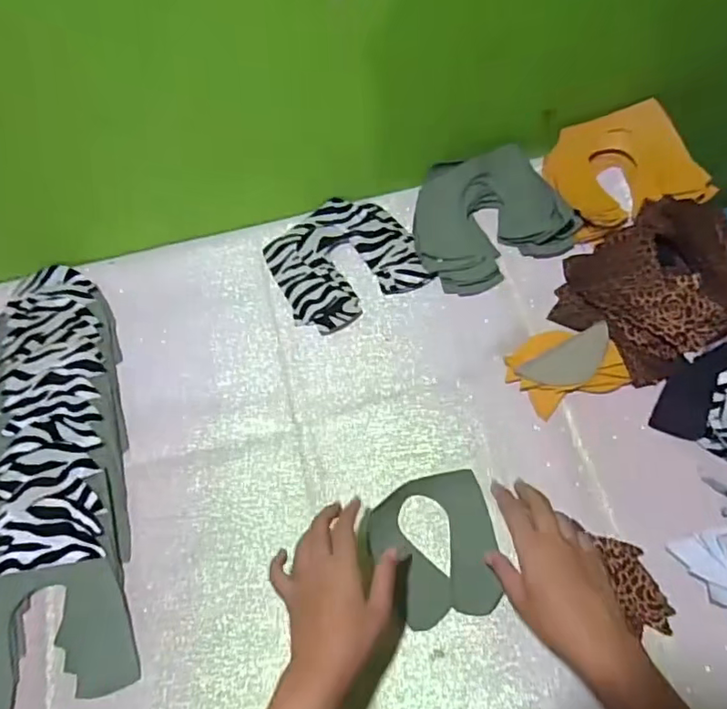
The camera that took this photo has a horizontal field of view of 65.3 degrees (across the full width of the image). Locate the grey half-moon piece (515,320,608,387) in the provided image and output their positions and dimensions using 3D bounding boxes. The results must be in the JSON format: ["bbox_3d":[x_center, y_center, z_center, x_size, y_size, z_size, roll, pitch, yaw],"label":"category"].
[{"bbox_3d":[0.213,0.007,0.578,0.100,0.004,0.045,-30,69,-3],"label":"grey half-moon piece"}]

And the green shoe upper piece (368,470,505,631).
[{"bbox_3d":[0.065,0.175,0.517,0.109,0.011,0.123,-11,64,-6],"label":"green shoe upper piece"}]

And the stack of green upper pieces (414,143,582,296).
[{"bbox_3d":[0.139,-0.165,0.661,0.175,0.050,0.161,-25,64,-9],"label":"stack of green upper pieces"}]

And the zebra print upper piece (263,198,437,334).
[{"bbox_3d":[-0.023,-0.111,0.663,0.158,0.012,0.151,-29,68,-6],"label":"zebra print upper piece"}]

